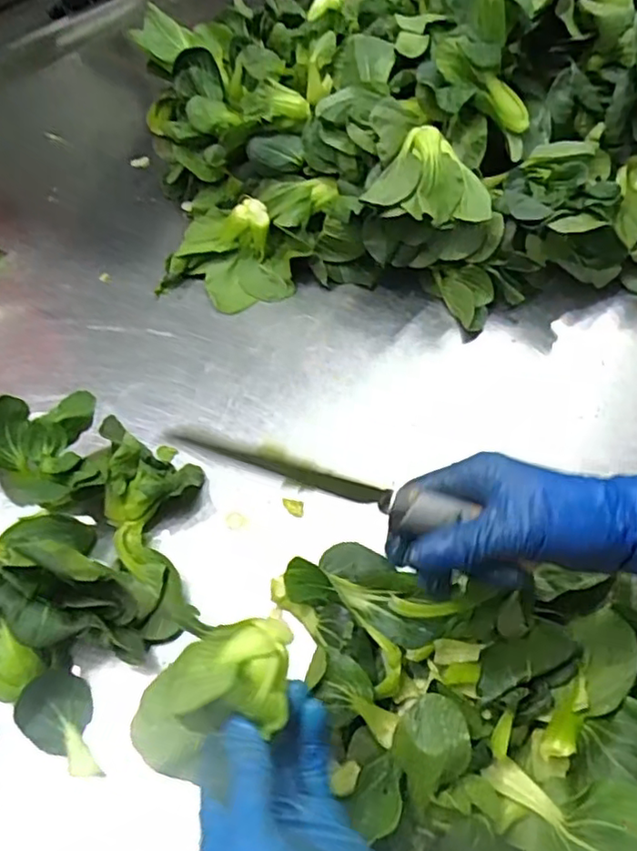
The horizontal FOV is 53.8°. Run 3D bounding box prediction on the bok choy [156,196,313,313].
[{"bbox_3d":[-0.090,-0.159,0.585,0.128,0.057,0.107,36,64,20],"label":"bok choy"}]

